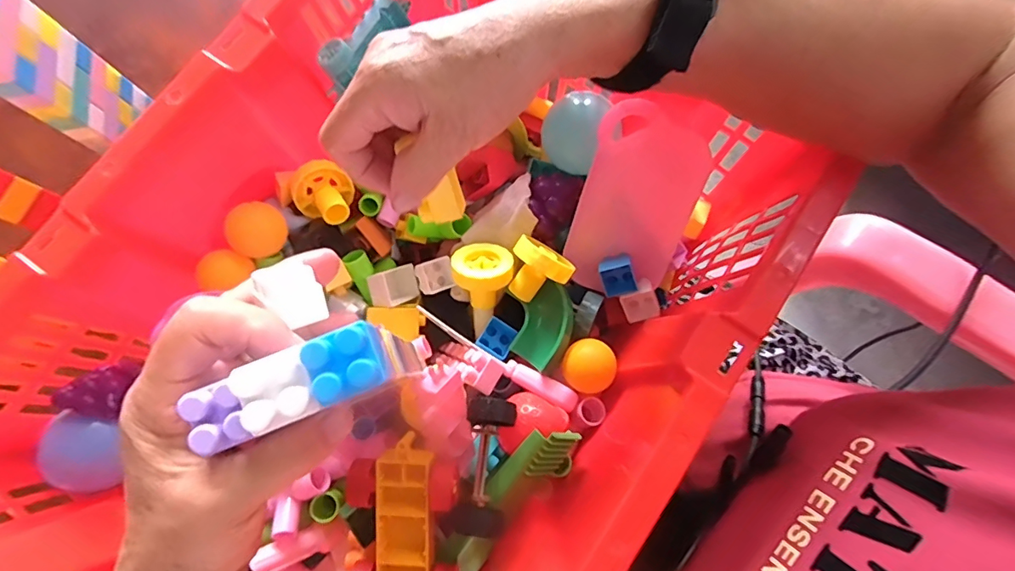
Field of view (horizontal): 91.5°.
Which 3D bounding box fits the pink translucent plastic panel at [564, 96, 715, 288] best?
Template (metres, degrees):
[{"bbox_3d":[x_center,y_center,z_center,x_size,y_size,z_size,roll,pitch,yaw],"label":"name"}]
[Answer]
[{"bbox_3d":[0.089,-0.055,0.343,0.076,0.010,0.129,15,123,3],"label":"pink translucent plastic panel"}]

